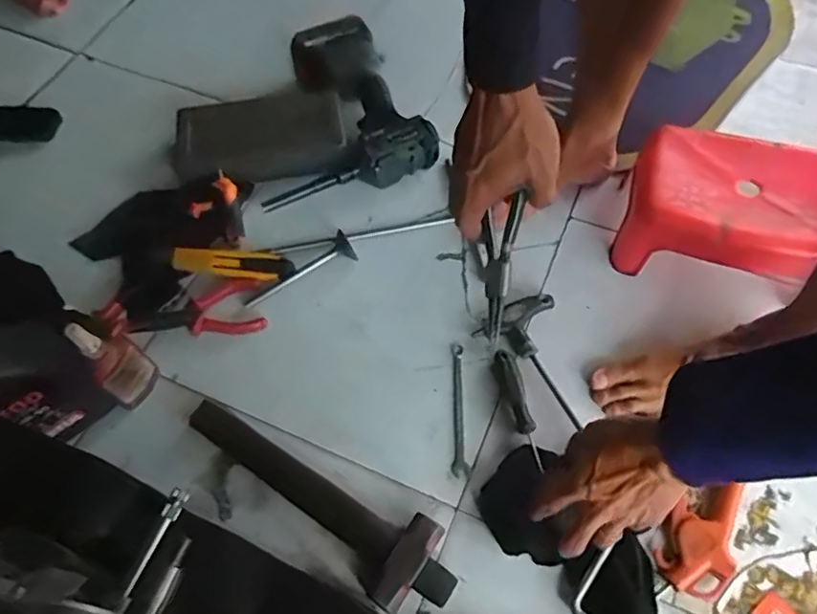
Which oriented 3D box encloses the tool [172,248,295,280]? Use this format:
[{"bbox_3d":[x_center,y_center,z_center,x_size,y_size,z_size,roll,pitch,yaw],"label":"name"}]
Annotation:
[{"bbox_3d":[-0.210,-0.055,0.687,0.140,0.014,0.037,3,62,1],"label":"tool"}]

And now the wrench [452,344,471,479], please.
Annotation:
[{"bbox_3d":[0.057,0.111,0.630,0.017,0.011,0.147,2,62,1],"label":"wrench"}]

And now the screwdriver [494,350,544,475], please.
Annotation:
[{"bbox_3d":[0.119,0.108,0.613,0.021,0.023,0.132,-12,63,-6],"label":"screwdriver"}]

